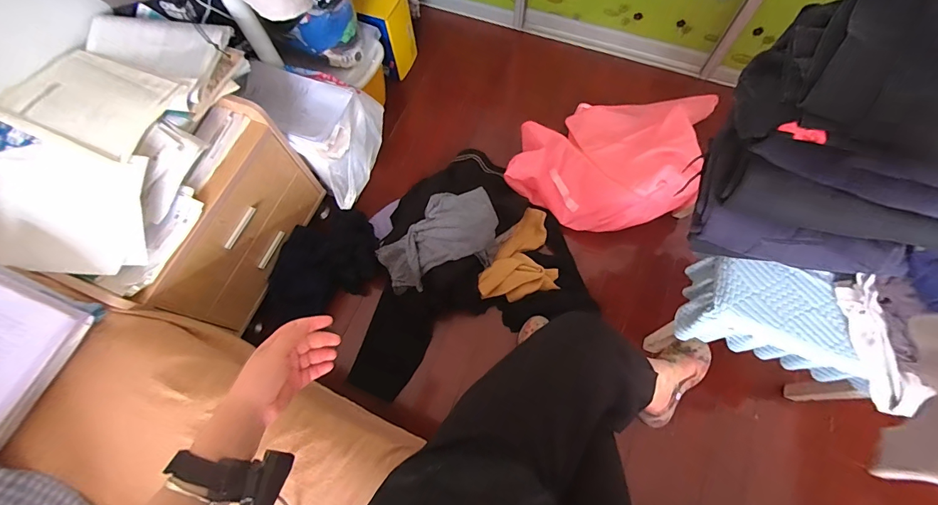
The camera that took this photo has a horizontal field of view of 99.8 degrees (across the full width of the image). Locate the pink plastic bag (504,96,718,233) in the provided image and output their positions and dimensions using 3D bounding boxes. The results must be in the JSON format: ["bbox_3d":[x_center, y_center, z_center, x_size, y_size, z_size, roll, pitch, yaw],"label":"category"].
[{"bbox_3d":[0.400,-0.315,1.219,0.467,0.174,0.457,21,71,10],"label":"pink plastic bag"}]

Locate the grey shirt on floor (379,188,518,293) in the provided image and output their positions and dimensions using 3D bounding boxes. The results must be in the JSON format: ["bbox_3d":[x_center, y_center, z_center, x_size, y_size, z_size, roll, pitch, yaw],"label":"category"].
[{"bbox_3d":[-0.066,-0.041,1.069,0.371,0.162,0.195,-20,69,-6],"label":"grey shirt on floor"}]

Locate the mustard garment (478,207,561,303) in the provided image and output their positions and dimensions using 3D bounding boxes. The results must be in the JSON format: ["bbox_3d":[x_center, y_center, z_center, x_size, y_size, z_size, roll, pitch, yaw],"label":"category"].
[{"bbox_3d":[0.133,-0.003,1.167,0.235,0.088,0.265,-8,68,-1],"label":"mustard garment"}]

